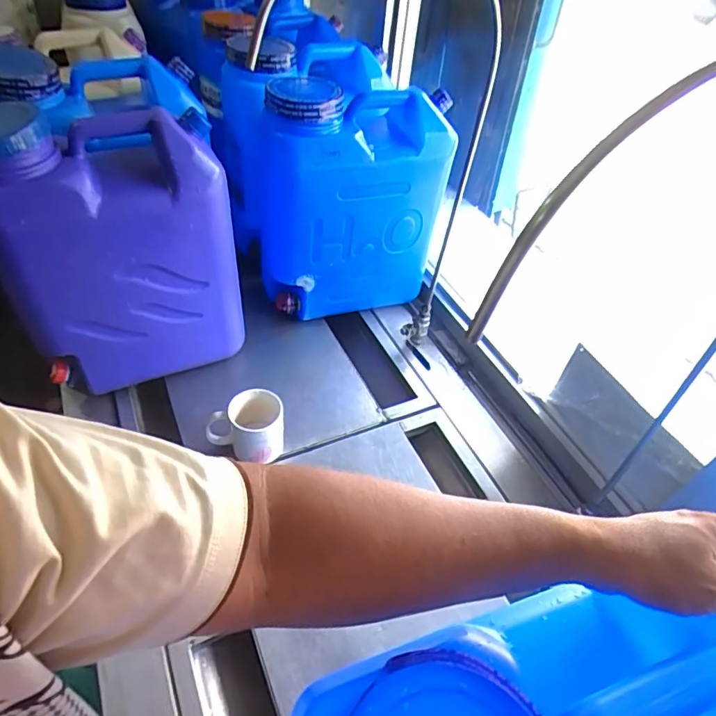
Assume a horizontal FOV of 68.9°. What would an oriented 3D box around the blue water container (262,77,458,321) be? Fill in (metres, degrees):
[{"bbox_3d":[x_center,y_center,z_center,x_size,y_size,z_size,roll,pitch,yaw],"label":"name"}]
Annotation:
[{"bbox_3d":[-0.027,-0.306,1.007,0.337,0.390,0.224,-5,47,-11],"label":"blue water container"}]

